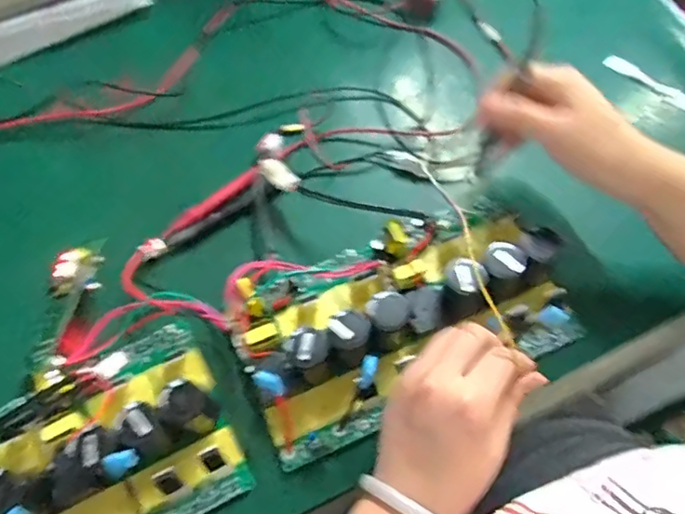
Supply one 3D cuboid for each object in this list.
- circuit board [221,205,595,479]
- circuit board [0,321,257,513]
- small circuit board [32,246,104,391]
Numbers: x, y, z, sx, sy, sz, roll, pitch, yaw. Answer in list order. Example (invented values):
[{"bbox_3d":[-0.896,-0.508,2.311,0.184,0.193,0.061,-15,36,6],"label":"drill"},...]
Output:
[{"bbox_3d":[0.043,0.038,0.429,0.242,0.058,0.134,-22,65,-8],"label":"circuit board"},{"bbox_3d":[-0.203,0.147,0.393,0.247,0.055,0.144,-26,66,-10],"label":"circuit board"},{"bbox_3d":[-0.209,0.042,0.446,0.044,0.023,0.110,-4,64,1],"label":"small circuit board"}]

